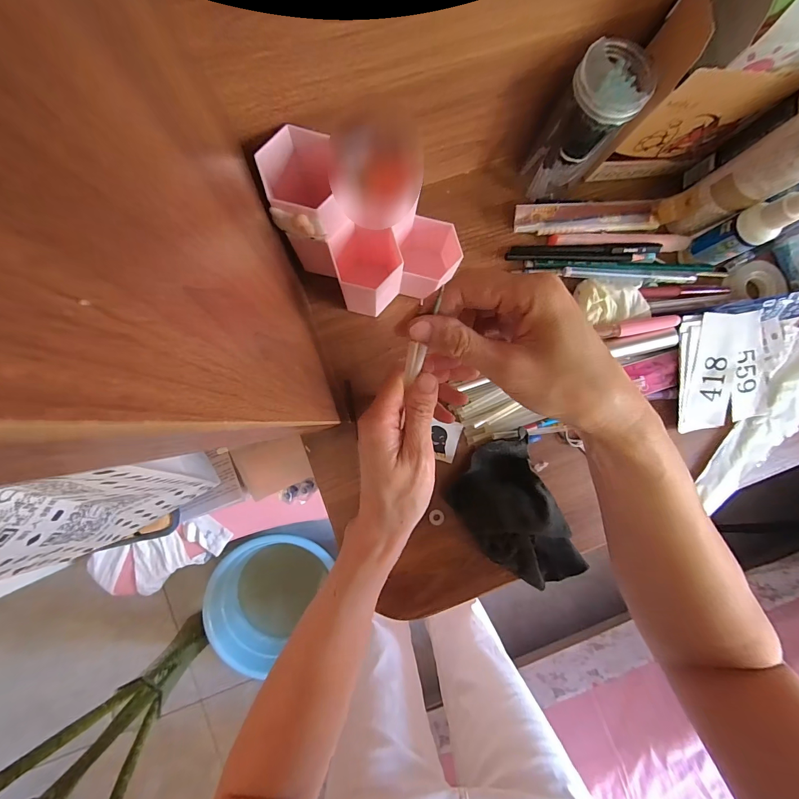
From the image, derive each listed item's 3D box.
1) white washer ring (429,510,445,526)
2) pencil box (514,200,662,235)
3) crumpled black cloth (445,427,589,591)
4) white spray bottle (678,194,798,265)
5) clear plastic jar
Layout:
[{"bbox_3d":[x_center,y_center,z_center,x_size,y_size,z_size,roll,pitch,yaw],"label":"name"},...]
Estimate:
[{"bbox_3d":[0.036,0.114,0.350,0.015,0.004,0.014,0,87,-3],"label":"white washer ring"},{"bbox_3d":[0.185,-0.181,0.360,0.141,0.012,0.026,-2,87,-3],"label":"pencil box"},{"bbox_3d":[0.109,0.114,0.339,0.088,0.026,0.146,-26,89,-4],"label":"crumpled black cloth"},{"bbox_3d":[0.307,-0.149,0.320,0.027,0.103,0.032,-38,89,-5],"label":"white spray bottle"},{"bbox_3d":[0.156,-0.231,0.310,0.052,0.104,0.044,-4,87,-4],"label":"clear plastic jar"}]

